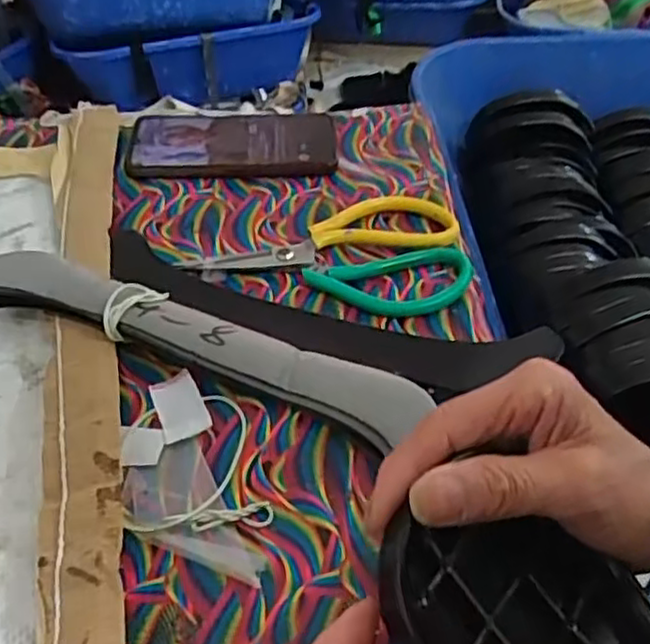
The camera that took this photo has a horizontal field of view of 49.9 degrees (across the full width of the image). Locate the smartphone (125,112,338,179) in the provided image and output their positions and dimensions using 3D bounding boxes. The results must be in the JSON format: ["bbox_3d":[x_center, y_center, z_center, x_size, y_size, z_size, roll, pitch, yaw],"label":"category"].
[{"bbox_3d":[-0.073,-0.143,0.554,0.160,0.012,0.079,-5,47,-4],"label":"smartphone"}]

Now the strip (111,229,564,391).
[{"bbox_3d":[-0.011,-0.006,0.426,0.288,0.016,0.059,15,49,14],"label":"strip"}]

